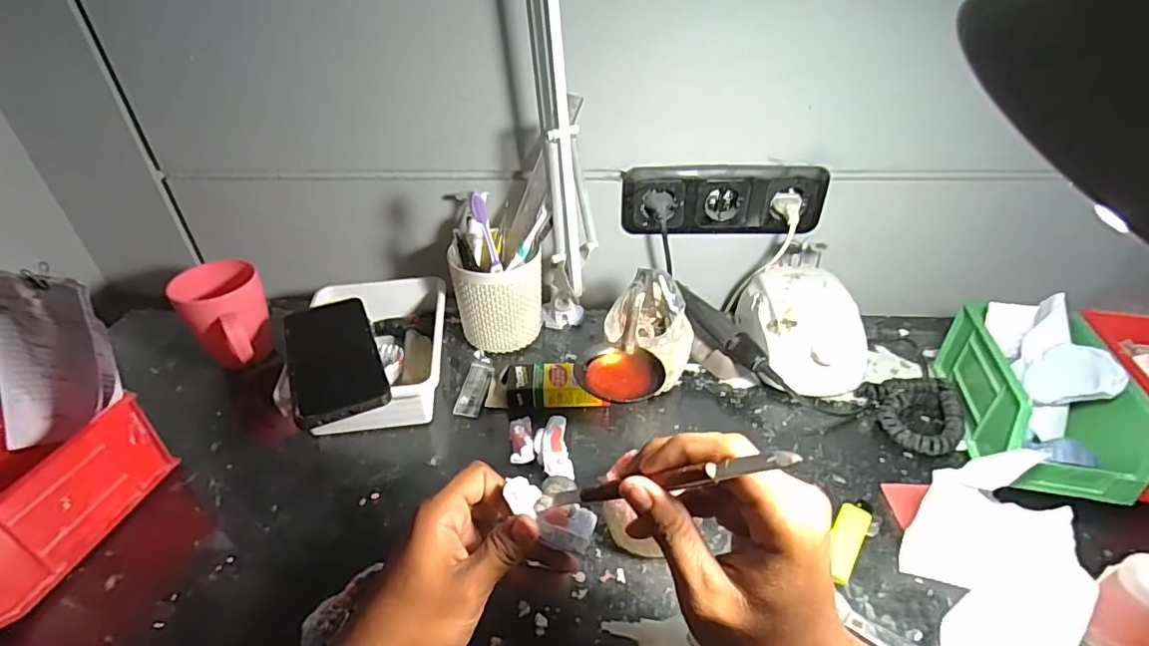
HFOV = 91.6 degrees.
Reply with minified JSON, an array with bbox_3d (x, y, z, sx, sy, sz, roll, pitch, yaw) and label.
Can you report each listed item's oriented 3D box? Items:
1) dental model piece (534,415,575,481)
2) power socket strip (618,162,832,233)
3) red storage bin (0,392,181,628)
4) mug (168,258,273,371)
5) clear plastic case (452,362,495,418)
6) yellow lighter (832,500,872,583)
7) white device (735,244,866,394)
[{"bbox_3d":[-0.019,0.115,0.502,0.030,0.020,0.068,-5,38,-6],"label":"dental model piece"},{"bbox_3d":[0.168,-0.136,0.629,0.223,0.081,0.030,0,38,0],"label":"power socket strip"},{"bbox_3d":[-0.423,0.135,0.429,0.091,0.092,0.168,10,39,13],"label":"red storage bin"},{"bbox_3d":[-0.359,0.003,0.592,0.075,0.105,0.102,-27,45,-30],"label":"mug"},{"bbox_3d":[-0.102,0.068,0.571,0.027,0.005,0.061,7,52,9],"label":"clear plastic case"},{"bbox_3d":[0.213,0.167,0.438,0.022,0.009,0.076,24,44,28],"label":"yellow lighter"},{"bbox_3d":[0.240,-0.003,0.599,0.108,0.091,0.155,-4,38,-5],"label":"white device"}]

